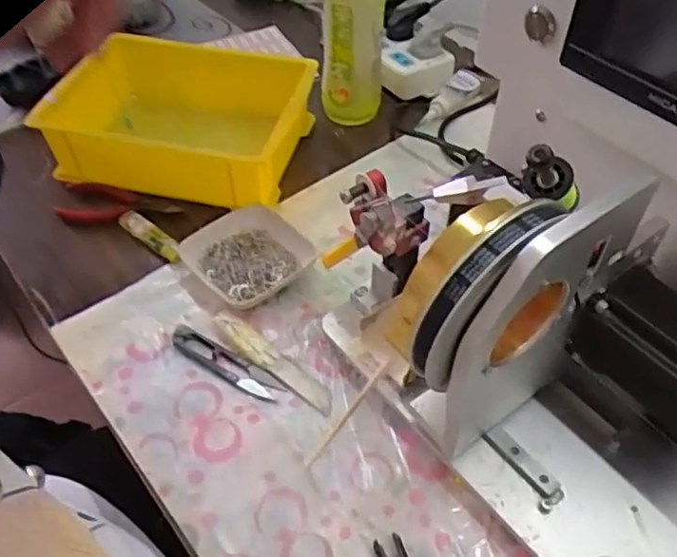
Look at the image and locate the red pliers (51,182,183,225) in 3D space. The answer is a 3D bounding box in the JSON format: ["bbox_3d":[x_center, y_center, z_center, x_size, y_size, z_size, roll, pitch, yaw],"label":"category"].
[{"bbox_3d":[-0.213,-0.070,0.618,0.119,0.011,0.047,9,49,7],"label":"red pliers"}]

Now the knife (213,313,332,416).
[{"bbox_3d":[-0.052,0.066,0.506,0.123,0.012,0.026,35,57,27],"label":"knife"}]

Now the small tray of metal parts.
[{"bbox_3d":[-0.083,-0.021,0.570,0.093,0.025,0.098,-32,56,-25],"label":"small tray of metal parts"}]

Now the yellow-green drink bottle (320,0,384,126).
[{"bbox_3d":[0.013,-0.273,0.664,0.065,0.210,0.067,0,48,0],"label":"yellow-green drink bottle"}]

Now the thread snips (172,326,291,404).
[{"bbox_3d":[-0.090,0.067,0.505,0.105,0.005,0.021,26,53,21],"label":"thread snips"}]

